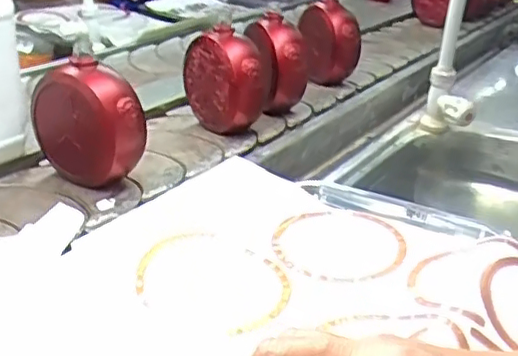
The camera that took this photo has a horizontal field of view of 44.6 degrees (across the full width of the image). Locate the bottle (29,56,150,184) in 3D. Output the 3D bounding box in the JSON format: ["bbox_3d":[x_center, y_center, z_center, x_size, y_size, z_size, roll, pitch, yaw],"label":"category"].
[{"bbox_3d":[-0.195,-0.059,0.725,0.130,0.143,0.060,20,31,32],"label":"bottle"}]

